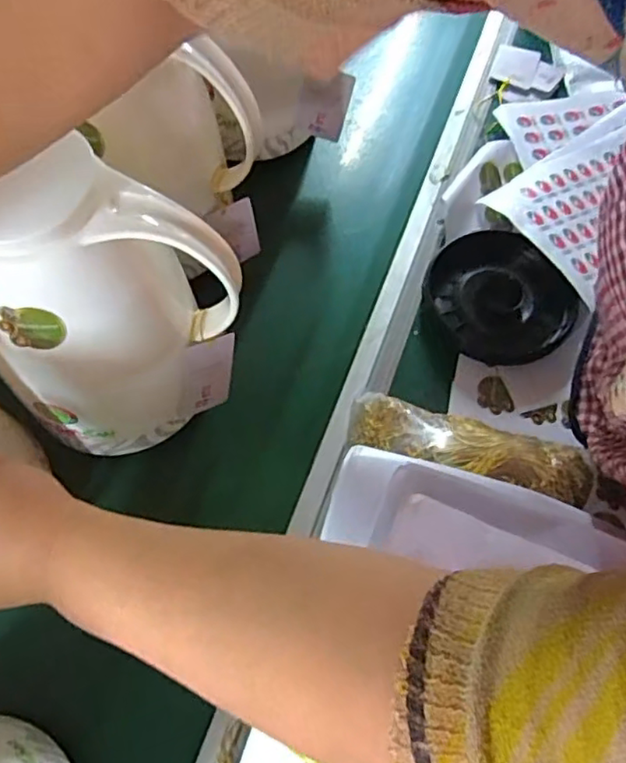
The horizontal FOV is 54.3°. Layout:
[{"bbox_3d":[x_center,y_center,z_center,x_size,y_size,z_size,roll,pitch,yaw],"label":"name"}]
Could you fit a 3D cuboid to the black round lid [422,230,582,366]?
[{"bbox_3d":[0.177,-0.081,0.582,0.125,0.017,0.135,1,65,-2],"label":"black round lid"}]

